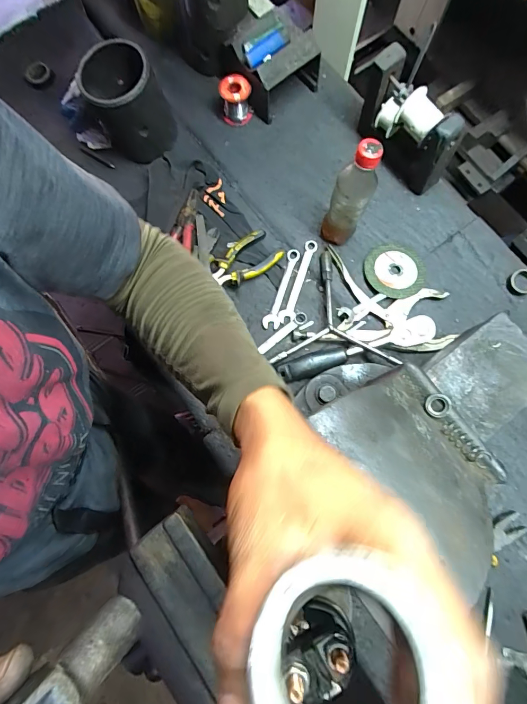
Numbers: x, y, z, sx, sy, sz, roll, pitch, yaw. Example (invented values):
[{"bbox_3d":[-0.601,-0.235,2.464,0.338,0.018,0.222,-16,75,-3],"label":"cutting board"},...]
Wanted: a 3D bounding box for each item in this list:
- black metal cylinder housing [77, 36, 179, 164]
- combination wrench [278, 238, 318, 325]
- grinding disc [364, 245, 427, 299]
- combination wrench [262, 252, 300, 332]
[{"bbox_3d":[-0.215,-0.398,0.601,0.110,0.140,0.127,-20,79,-4],"label":"black metal cylinder housing"},{"bbox_3d":[0.057,-0.111,0.590,0.023,0.012,0.141,19,79,4],"label":"combination wrench"},{"bbox_3d":[0.214,-0.132,0.599,0.094,0.010,0.093,0,79,0],"label":"grinding disc"},{"bbox_3d":[0.032,-0.101,0.598,0.027,0.006,0.142,19,79,4],"label":"combination wrench"}]

